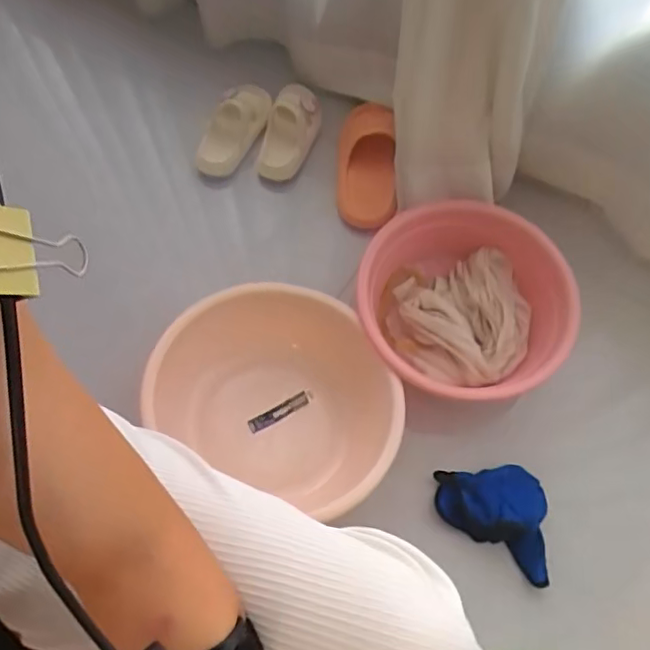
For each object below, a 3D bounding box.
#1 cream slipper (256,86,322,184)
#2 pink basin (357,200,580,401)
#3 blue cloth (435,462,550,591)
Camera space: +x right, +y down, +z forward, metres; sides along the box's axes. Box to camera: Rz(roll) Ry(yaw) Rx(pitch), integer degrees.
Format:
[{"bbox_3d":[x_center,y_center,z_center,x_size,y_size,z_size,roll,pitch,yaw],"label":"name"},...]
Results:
[{"bbox_3d":[-0.056,-0.317,0.973,0.078,0.058,0.155,14,68,5],"label":"cream slipper"},{"bbox_3d":[0.195,-0.025,0.860,0.278,0.133,0.277,0,67,-1],"label":"pink basin"},{"bbox_3d":[0.225,0.259,0.765,0.138,0.052,0.143,-2,67,-2],"label":"blue cloth"}]

